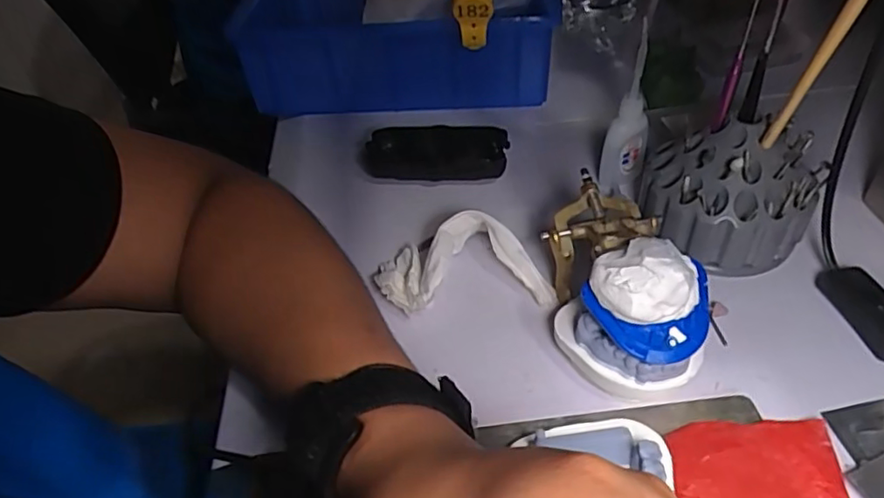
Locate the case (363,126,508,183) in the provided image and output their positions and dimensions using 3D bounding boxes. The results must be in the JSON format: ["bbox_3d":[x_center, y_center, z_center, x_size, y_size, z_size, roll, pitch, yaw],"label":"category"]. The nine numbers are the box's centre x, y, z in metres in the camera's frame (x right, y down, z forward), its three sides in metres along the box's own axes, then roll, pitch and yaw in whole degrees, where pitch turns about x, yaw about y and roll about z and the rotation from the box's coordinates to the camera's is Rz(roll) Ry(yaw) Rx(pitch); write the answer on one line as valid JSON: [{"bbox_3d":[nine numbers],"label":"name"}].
[{"bbox_3d":[-0.006,-0.079,0.491,0.118,0.030,0.043,3,44,10],"label":"case"}]

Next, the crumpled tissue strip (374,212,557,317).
[{"bbox_3d":[0.011,0.006,0.389,0.112,0.041,0.070,-7,44,-1],"label":"crumpled tissue strip"}]

